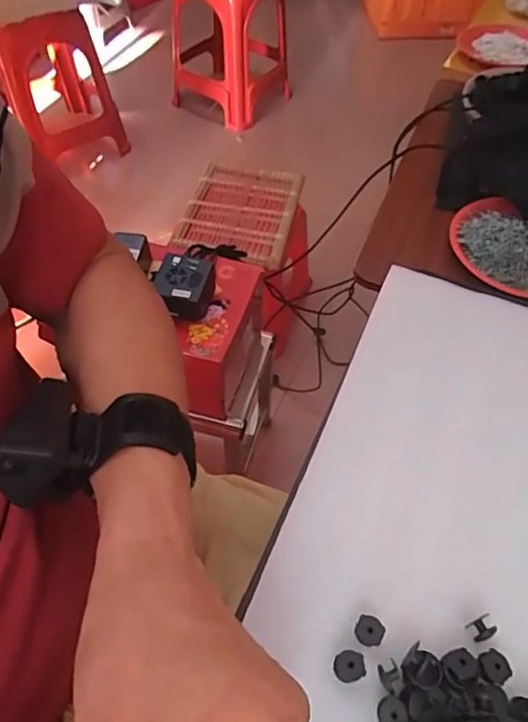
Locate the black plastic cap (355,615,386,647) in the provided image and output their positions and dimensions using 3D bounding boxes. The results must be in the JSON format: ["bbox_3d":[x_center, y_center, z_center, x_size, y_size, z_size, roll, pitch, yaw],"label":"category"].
[{"bbox_3d":[0.052,0.133,0.269,0.013,0.008,0.012,0,53,0],"label":"black plastic cap"}]

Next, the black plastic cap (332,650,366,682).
[{"bbox_3d":[0.041,0.145,0.261,0.015,0.006,0.012,-17,55,-12],"label":"black plastic cap"}]

